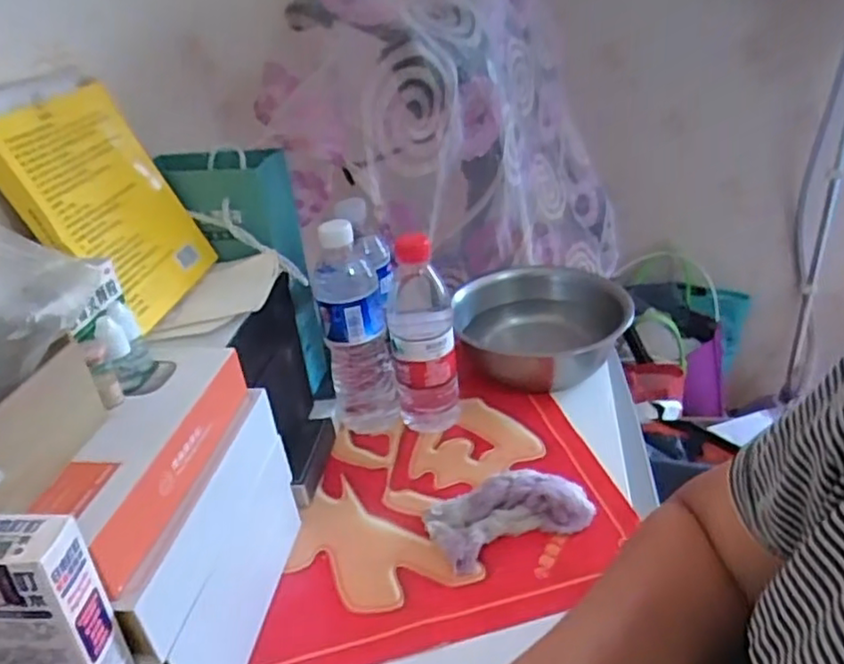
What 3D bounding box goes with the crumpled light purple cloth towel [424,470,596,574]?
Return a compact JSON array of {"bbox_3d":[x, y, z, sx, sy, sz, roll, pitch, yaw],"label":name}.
[{"bbox_3d":[0.074,0.151,0.563,0.135,0.029,0.073,-16,32,-14],"label":"crumpled light purple cloth towel"}]

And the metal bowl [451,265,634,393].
[{"bbox_3d":[0.141,0.000,0.762,0.182,0.078,0.190,-5,31,3],"label":"metal bowl"}]

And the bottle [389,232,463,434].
[{"bbox_3d":[0.000,0.001,0.660,0.067,0.207,0.077,-5,31,3],"label":"bottle"}]

